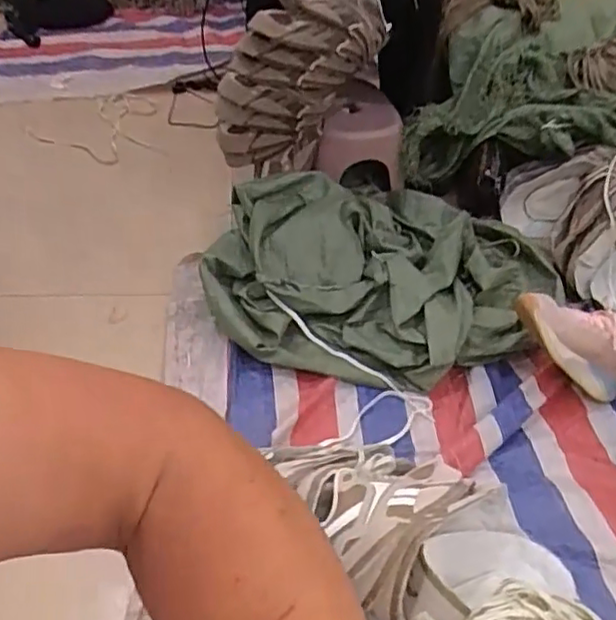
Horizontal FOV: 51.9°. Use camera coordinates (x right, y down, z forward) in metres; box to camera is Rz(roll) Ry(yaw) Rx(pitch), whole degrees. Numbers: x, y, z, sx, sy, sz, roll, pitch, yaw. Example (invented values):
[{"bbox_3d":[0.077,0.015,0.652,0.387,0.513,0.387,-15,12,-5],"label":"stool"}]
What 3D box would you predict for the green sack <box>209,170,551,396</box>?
[{"bbox_3d":[0.131,-0.080,1.197,0.629,0.129,0.492,-14,45,-17],"label":"green sack"}]

